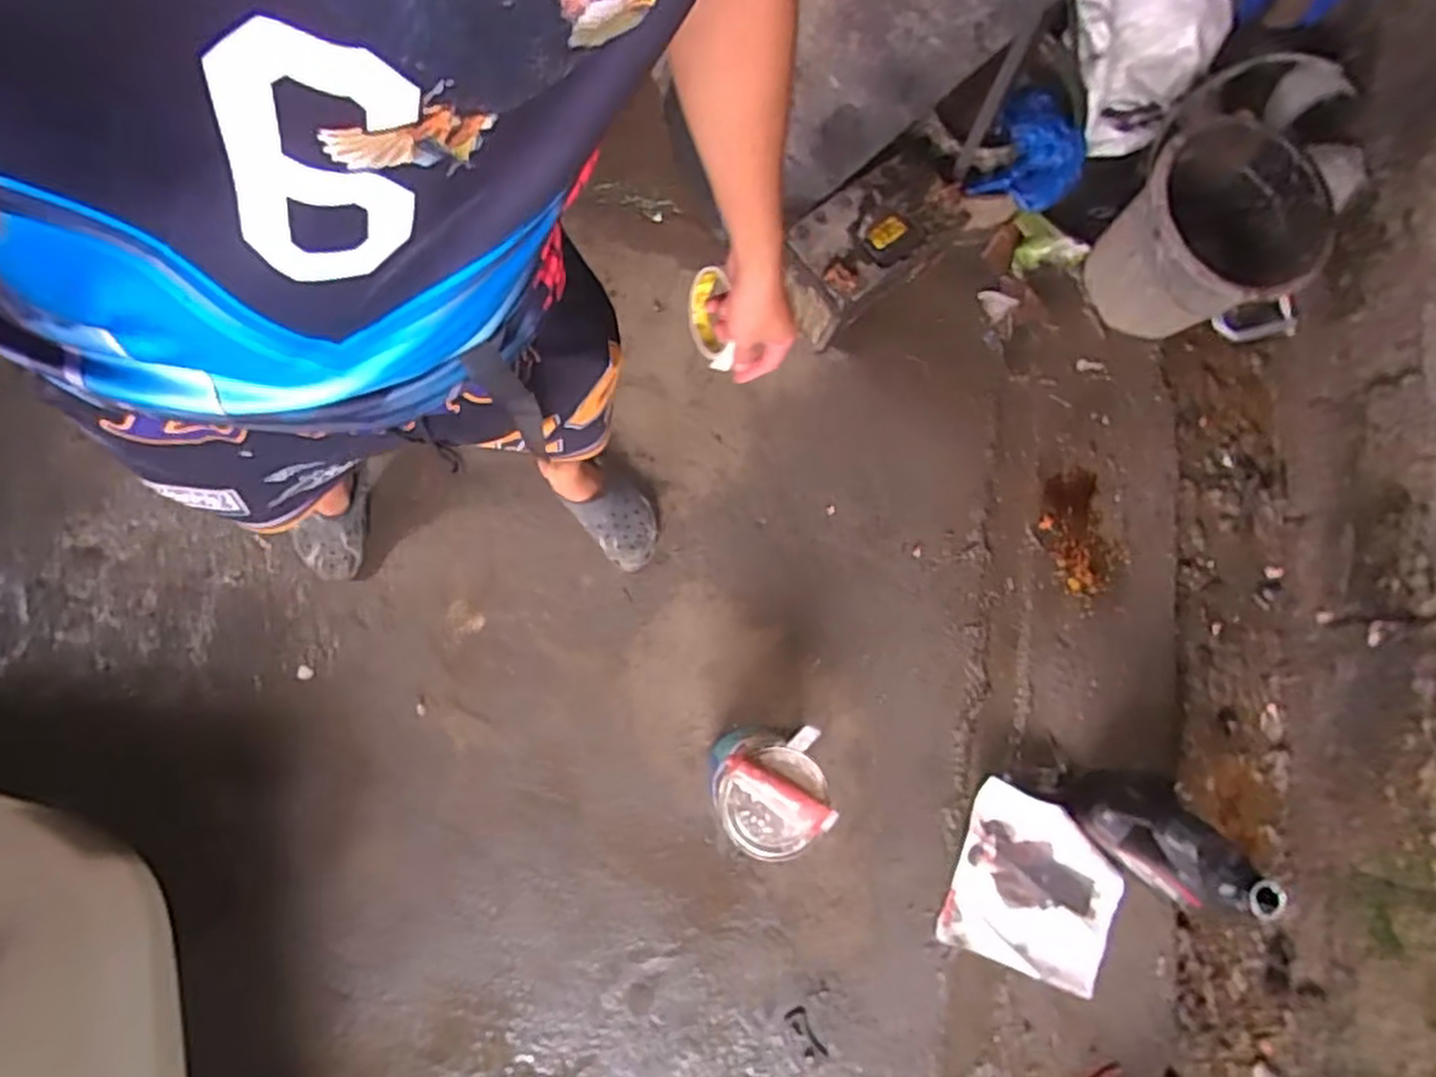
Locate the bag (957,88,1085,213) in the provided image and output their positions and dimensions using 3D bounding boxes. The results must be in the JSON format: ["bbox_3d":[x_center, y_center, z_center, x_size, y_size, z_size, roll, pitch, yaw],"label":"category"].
[{"bbox_3d":[0.551,-0.666,1.323,0.161,0.090,0.186,28,80,2],"label":"bag"}]

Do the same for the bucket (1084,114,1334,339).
[{"bbox_3d":[0.835,-0.519,1.350,0.296,0.330,0.260,-11,81,-5],"label":"bucket"}]

